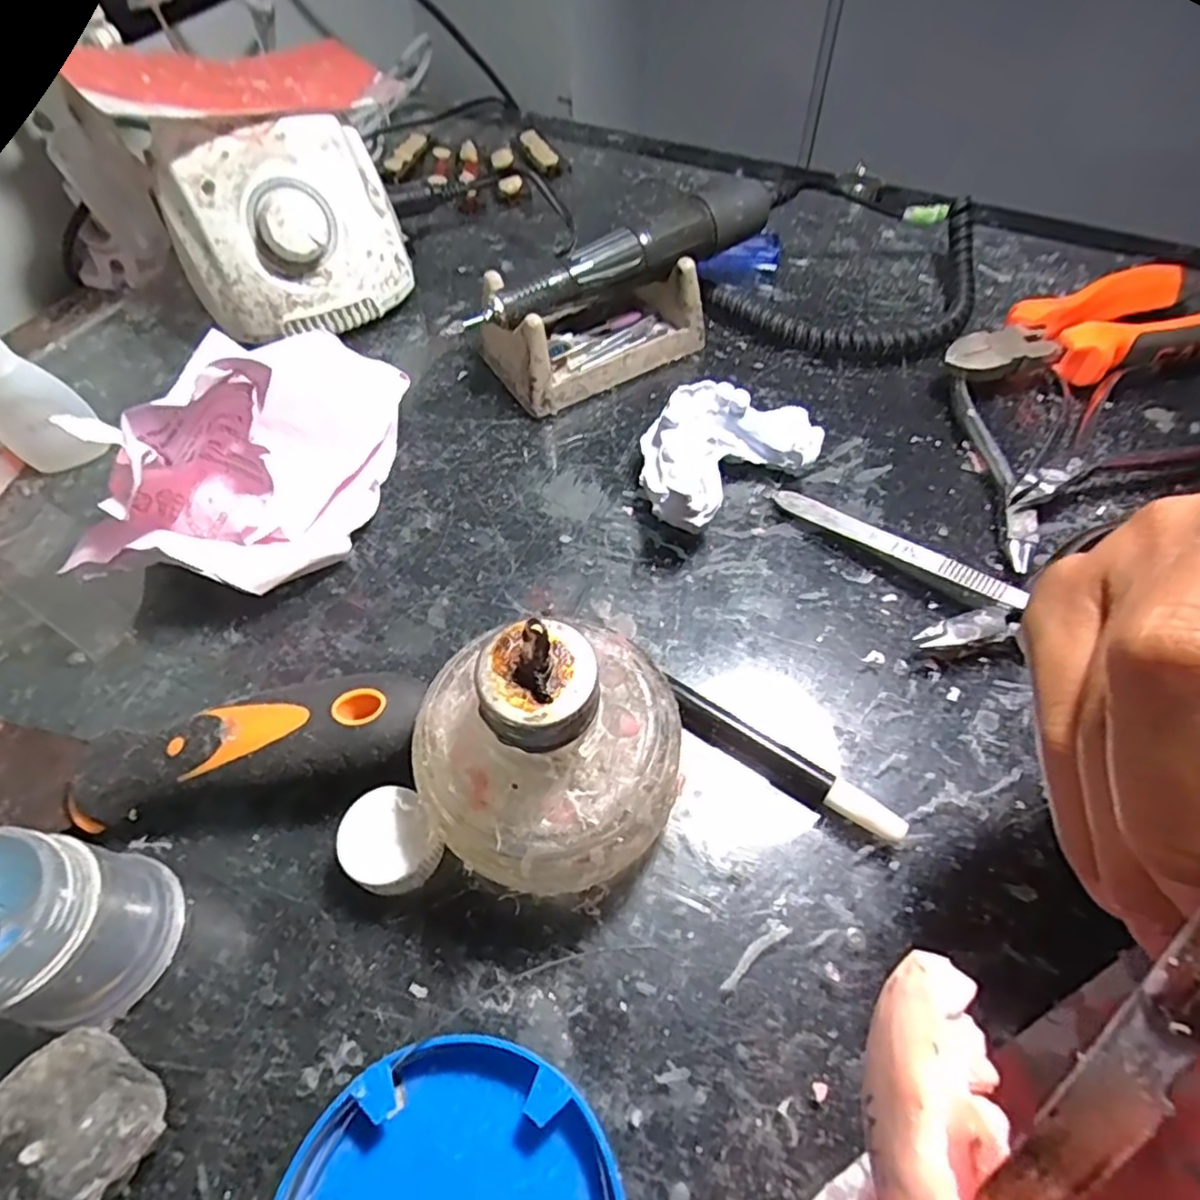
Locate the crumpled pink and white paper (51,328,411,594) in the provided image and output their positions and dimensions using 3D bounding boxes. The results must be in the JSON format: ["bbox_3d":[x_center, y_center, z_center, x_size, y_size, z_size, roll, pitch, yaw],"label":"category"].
[{"bbox_3d":[-0.136,-0.069,0.262,0.091,0.078,0.123,3,57,3],"label":"crumpled pink and white paper"}]

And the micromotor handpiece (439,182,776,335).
[{"bbox_3d":[0.013,-0.156,0.302,0.170,0.024,0.020,-28,59,-16],"label":"micromotor handpiece"}]

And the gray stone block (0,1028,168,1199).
[{"bbox_3d":[-0.121,0.124,0.157,0.031,0.033,0.028,24,60,16],"label":"gray stone block"}]

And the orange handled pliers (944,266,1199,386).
[{"bbox_3d":[0.240,-0.126,0.320,0.160,0.027,0.051,-17,58,-10],"label":"orange handled pliers"}]

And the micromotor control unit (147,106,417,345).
[{"bbox_3d":[-0.158,-0.187,0.338,0.103,0.084,0.082,-22,59,-13],"label":"micromotor control unit"}]

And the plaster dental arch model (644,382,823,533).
[{"bbox_3d":[0.048,-0.060,0.275,0.078,0.034,0.051,-31,61,-18],"label":"plaster dental arch model"}]

